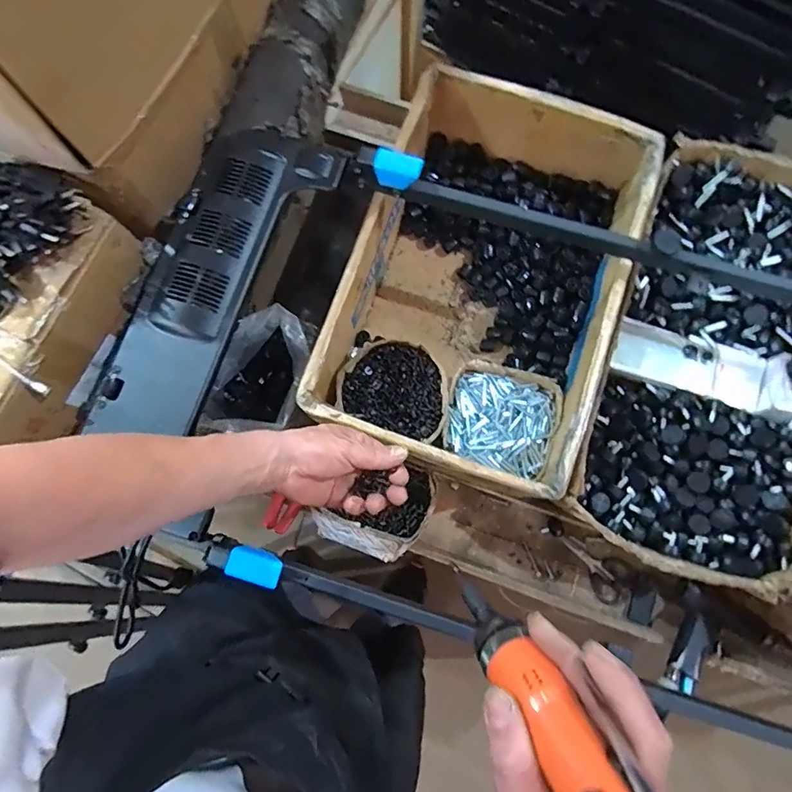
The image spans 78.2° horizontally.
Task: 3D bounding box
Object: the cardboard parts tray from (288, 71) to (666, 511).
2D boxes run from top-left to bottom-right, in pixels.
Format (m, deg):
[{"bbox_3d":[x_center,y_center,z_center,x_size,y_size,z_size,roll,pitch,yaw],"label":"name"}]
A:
[{"bbox_3d":[0.133,-0.153,0.719,0.351,0.185,0.523,20,81,5],"label":"cardboard parts tray"}]

